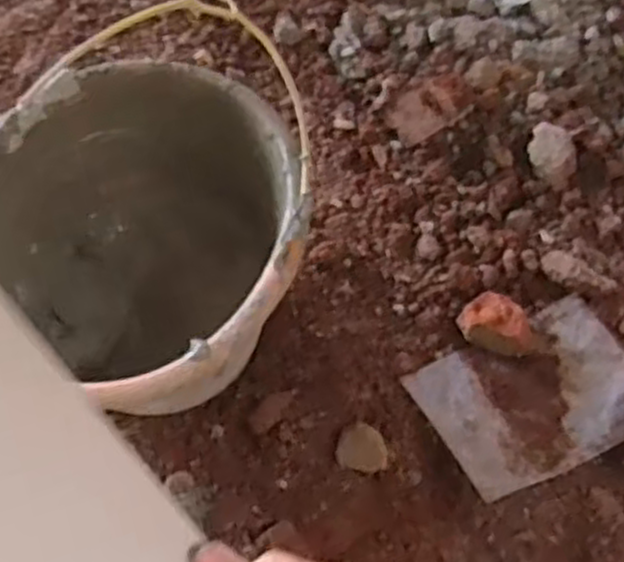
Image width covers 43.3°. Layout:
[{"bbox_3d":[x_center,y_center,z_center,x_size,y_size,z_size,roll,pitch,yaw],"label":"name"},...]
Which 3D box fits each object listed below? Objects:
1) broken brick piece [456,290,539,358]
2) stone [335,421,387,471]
[{"bbox_3d":[0.169,0.041,0.713,0.044,0.033,0.067,-36,65,-20],"label":"broken brick piece"},{"bbox_3d":[0.043,0.139,0.656,0.042,0.022,0.034,11,59,6],"label":"stone"}]

